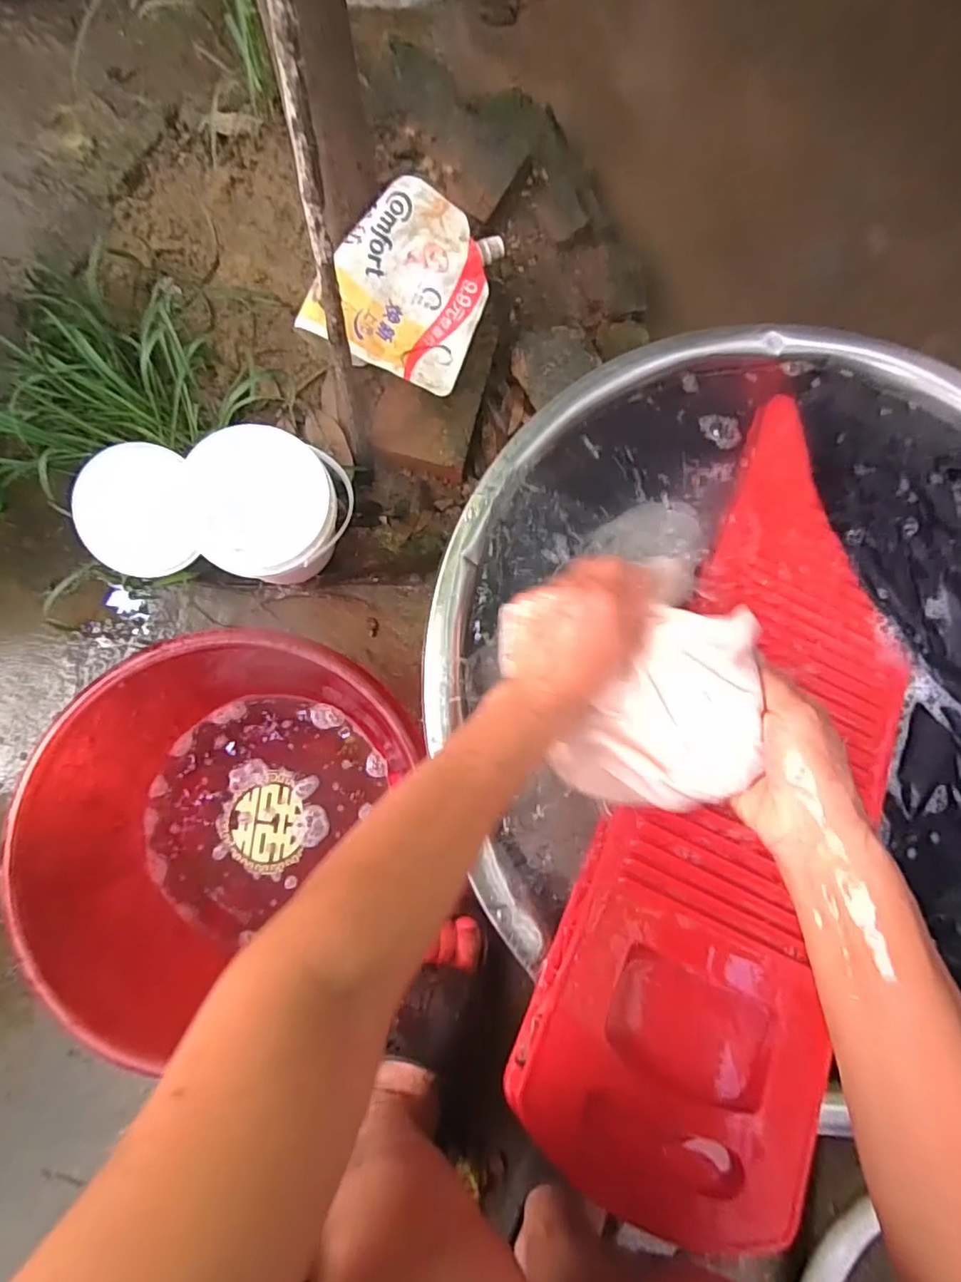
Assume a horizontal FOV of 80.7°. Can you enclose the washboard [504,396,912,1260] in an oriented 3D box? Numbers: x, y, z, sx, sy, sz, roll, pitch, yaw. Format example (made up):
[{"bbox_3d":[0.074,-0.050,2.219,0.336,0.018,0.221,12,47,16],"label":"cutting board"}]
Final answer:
[{"bbox_3d":[0.228,0.099,0.456,0.204,0.028,0.613,25,72,2],"label":"washboard"}]

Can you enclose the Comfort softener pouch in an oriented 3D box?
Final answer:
[{"bbox_3d":[-0.073,-0.357,0.573,0.153,0.024,0.174,25,96,-21],"label":"Comfort softener pouch"}]

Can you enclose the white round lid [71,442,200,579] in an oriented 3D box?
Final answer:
[{"bbox_3d":[-0.328,-0.122,0.536,0.121,0.013,0.120,2,101,11],"label":"white round lid"}]

